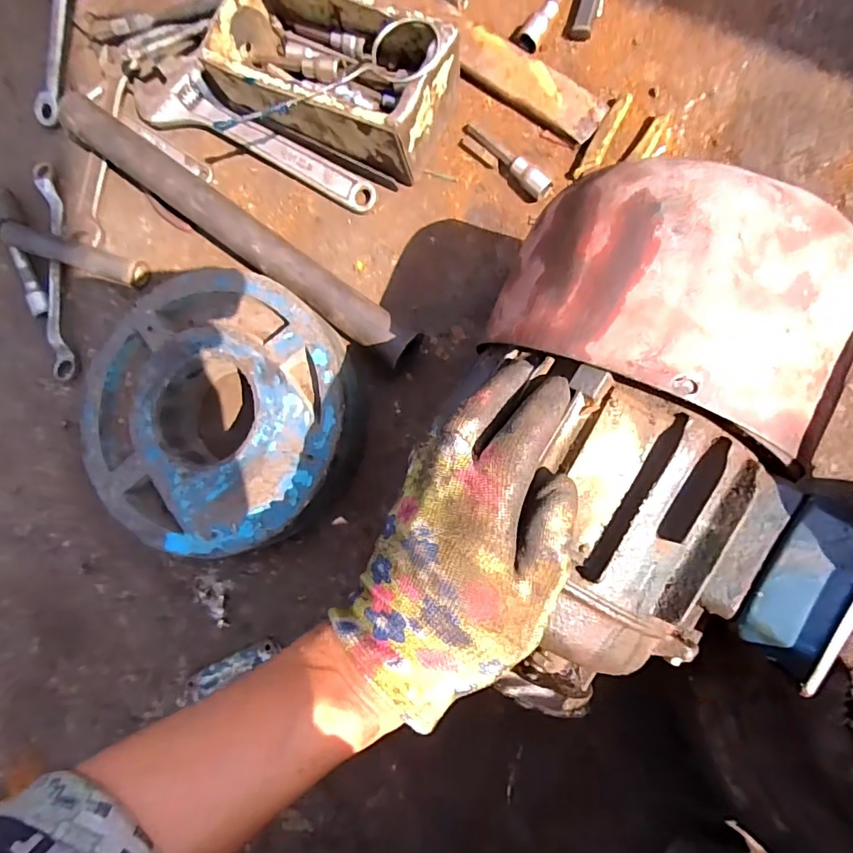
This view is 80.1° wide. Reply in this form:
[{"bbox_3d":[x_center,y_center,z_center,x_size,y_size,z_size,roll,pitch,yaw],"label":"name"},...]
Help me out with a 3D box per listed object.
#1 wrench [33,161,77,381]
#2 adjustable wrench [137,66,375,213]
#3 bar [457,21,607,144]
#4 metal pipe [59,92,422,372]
[{"bbox_3d":[-0.387,-0.160,0.525,0.019,0.024,0.219,-5,83,11],"label":"wrench"},{"bbox_3d":[-0.161,-0.281,0.496,0.258,0.018,0.057,28,90,13],"label":"adjustable wrench"},{"bbox_3d":[0.090,-0.312,0.457,0.154,0.009,0.039,39,92,13],"label":"bar"},{"bbox_3d":[-0.179,-0.190,0.475,0.408,0.048,0.047,37,92,13],"label":"metal pipe"}]

